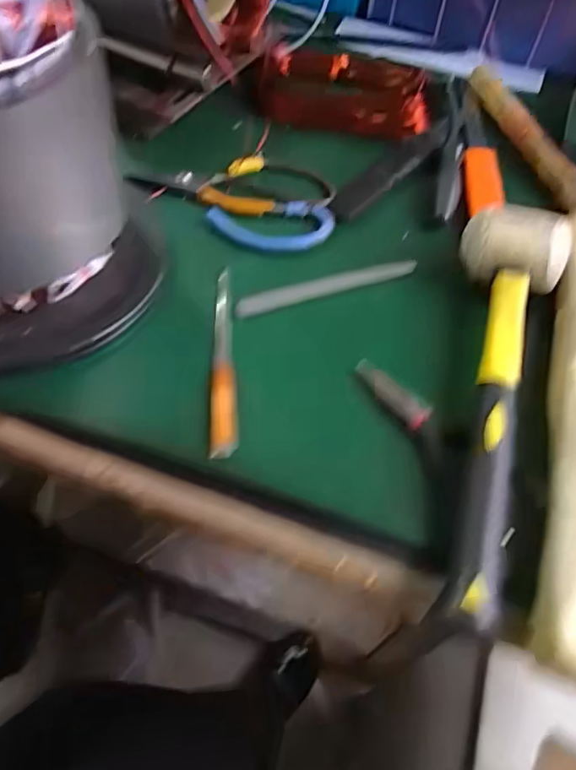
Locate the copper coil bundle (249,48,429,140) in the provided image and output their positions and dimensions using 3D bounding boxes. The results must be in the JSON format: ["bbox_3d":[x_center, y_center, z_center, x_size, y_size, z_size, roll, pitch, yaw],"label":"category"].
[{"bbox_3d":[0.052,-0.293,0.537,0.176,0.037,0.122,15,56,6],"label":"copper coil bundle"}]

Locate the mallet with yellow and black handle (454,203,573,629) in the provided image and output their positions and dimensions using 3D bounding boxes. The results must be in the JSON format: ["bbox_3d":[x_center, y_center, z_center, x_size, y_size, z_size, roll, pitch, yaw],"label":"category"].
[{"bbox_3d":[0.114,-0.004,0.323,0.067,0.051,0.274,20,57,10],"label":"mallet with yellow and black handle"}]

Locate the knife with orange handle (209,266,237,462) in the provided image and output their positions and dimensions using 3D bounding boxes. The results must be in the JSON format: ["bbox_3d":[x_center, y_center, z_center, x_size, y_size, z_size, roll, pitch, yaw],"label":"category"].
[{"bbox_3d":[-0.041,-0.022,0.351,0.016,0.008,0.156,-1,56,-5],"label":"knife with orange handle"}]

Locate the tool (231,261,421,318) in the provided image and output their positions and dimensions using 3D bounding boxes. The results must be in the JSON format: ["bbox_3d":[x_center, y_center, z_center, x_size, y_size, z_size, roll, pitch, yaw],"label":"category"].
[{"bbox_3d":[0.029,-0.070,0.391,0.137,0.007,0.012,-18,59,-15],"label":"tool"}]

